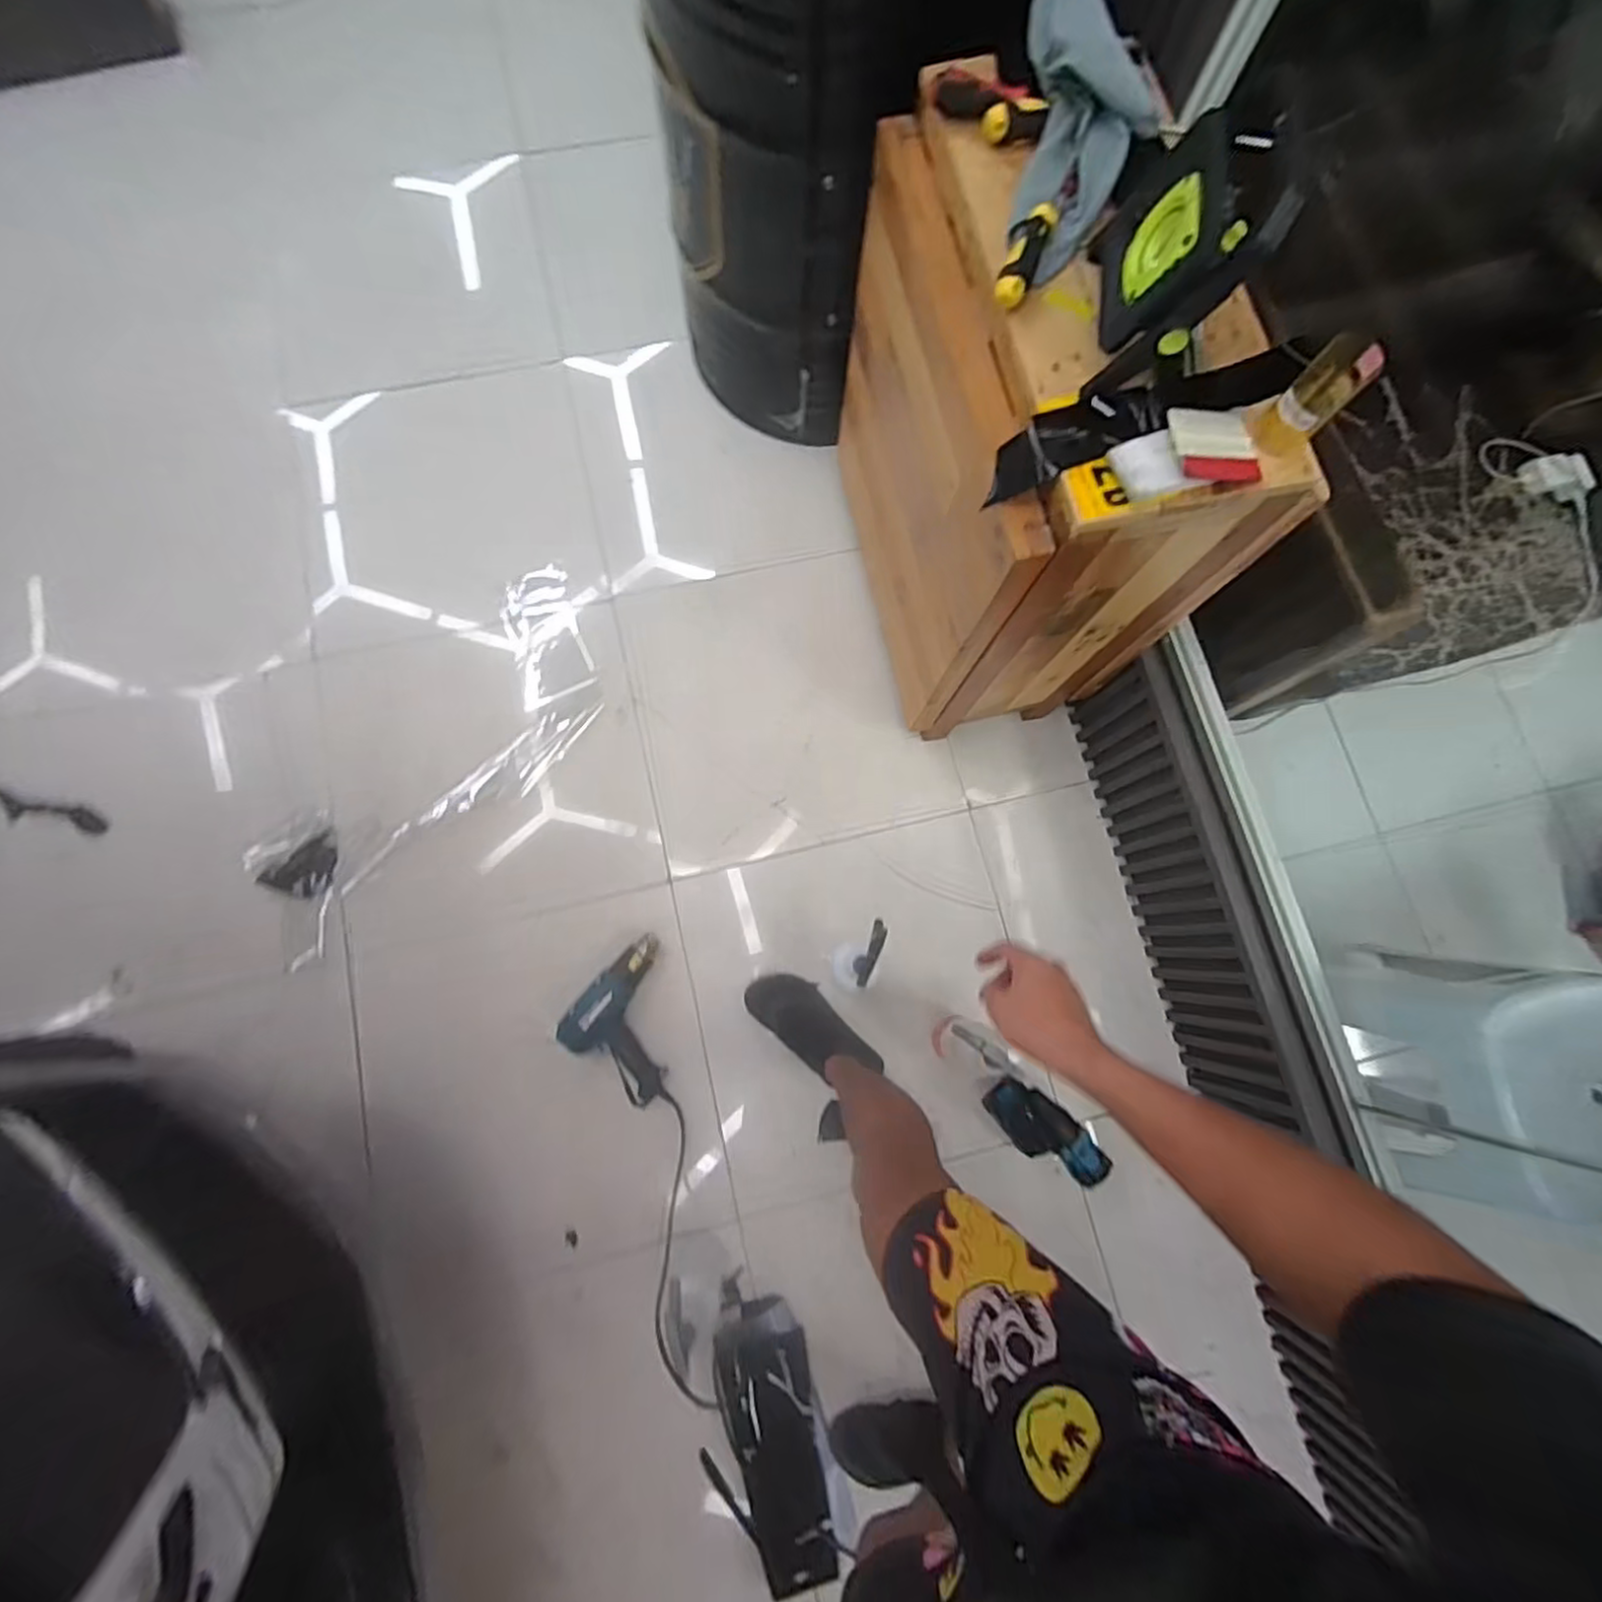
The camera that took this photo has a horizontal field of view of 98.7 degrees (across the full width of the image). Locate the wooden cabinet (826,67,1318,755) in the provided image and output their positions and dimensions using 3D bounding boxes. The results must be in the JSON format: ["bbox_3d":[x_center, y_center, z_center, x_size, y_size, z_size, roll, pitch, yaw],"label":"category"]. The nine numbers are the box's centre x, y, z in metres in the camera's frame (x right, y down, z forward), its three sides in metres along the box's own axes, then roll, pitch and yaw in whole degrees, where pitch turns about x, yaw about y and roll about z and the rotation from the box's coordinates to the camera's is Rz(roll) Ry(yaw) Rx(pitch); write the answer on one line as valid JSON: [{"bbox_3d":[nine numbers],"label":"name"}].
[{"bbox_3d":[0.313,-0.517,1.033,0.369,0.598,0.610,-13,78,-7],"label":"wooden cabinet"}]

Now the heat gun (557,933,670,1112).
[{"bbox_3d":[-0.290,0.400,1.251,0.221,0.071,0.237,43,78,7],"label":"heat gun"}]

